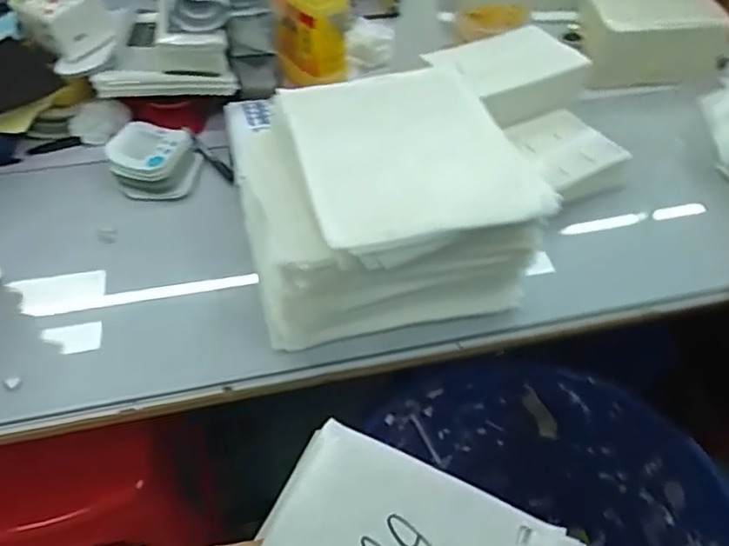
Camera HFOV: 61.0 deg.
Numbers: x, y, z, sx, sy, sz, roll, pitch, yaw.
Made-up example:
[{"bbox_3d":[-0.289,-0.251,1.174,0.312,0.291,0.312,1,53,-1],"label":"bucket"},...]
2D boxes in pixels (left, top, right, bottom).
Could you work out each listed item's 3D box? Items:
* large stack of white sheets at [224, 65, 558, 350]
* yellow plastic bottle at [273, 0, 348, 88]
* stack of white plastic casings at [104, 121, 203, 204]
[{"bbox_3d":[0.016,-0.082,0.710,0.294,0.160,0.268,-12,51,-12],"label":"large stack of white sheets"},{"bbox_3d":[-0.084,-0.391,0.924,0.105,0.193,0.114,-7,50,-8],"label":"yellow plastic bottle"},{"bbox_3d":[-0.297,-0.160,0.879,0.120,0.045,0.123,-7,50,-8],"label":"stack of white plastic casings"}]

